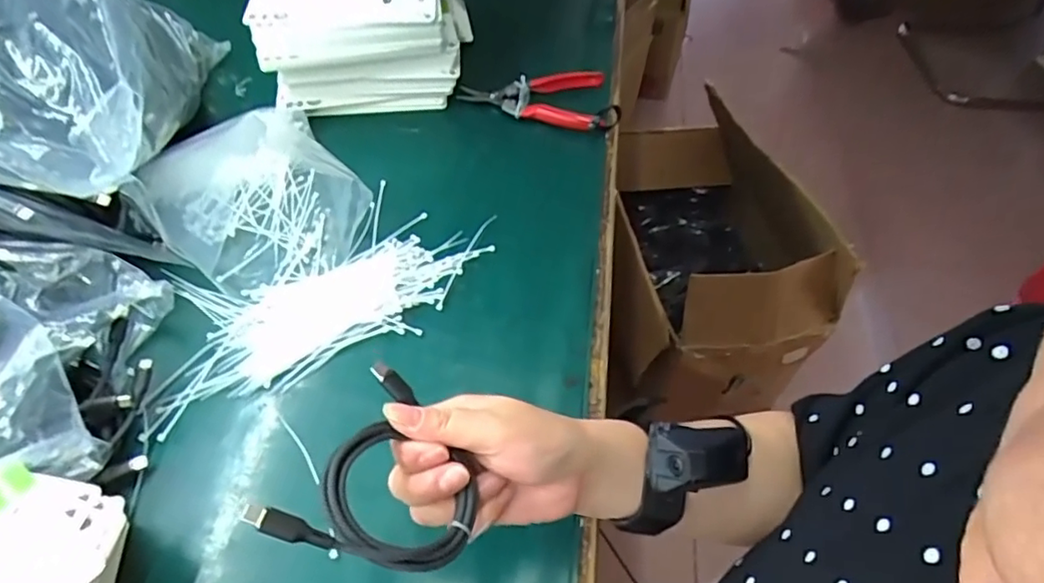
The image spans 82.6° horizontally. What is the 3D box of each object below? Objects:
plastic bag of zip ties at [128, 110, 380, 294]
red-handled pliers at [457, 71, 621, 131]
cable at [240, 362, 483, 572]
[{"bbox_3d":[-0.236,-0.086,0.528,0.168,0.045,0.184,-34,63,-26],"label":"plastic bag of zip ties"},{"bbox_3d":[0.017,-0.202,0.649,0.165,0.031,0.094,-4,54,-8],"label":"red-handled pliers"},{"bbox_3d":[-0.065,0.097,0.300,0.090,0.018,0.102,32,42,-3],"label":"cable"}]

